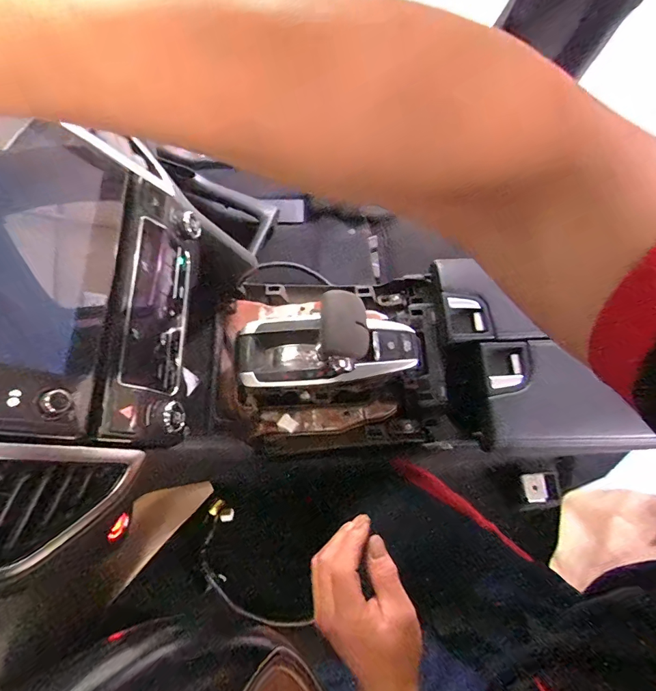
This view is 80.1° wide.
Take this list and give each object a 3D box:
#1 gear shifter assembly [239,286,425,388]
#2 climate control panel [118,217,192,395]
[{"bbox_3d":[-0.005,0.001,0.460,0.212,0.119,0.087,-4,70,12],"label":"gear shifter assembly"},{"bbox_3d":[-0.148,-0.033,0.350,0.010,0.069,0.150,-10,70,21],"label":"climate control panel"}]

